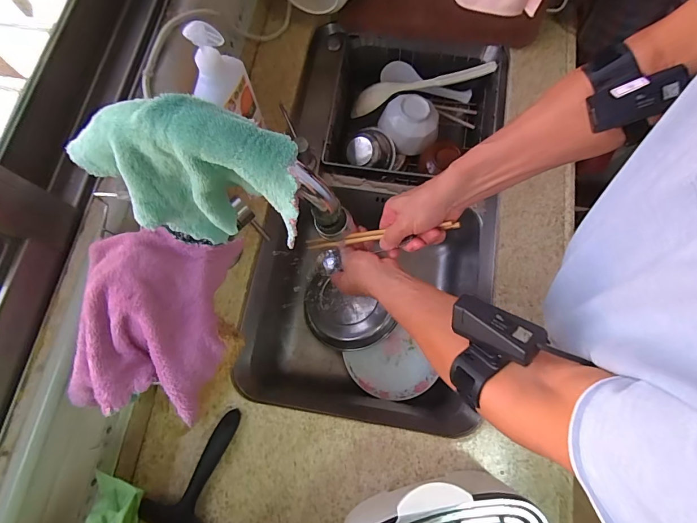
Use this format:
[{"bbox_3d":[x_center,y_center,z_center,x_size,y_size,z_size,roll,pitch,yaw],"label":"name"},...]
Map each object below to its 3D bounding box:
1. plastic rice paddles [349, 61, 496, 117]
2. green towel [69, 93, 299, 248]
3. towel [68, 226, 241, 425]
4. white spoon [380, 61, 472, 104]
[{"bbox_3d":[0.142,-0.354,0.757,0.286,0.028,0.043,-9,75,15],"label":"plastic rice paddles"},{"bbox_3d":[-0.117,-0.060,0.289,0.168,0.135,0.058,10,75,3],"label":"green towel"},{"bbox_3d":[-0.184,0.053,0.349,0.125,0.043,0.161,3,75,2],"label":"towel"},{"bbox_3d":[0.163,-0.367,0.777,0.194,0.039,0.030,13,75,-15],"label":"white spoon"}]

